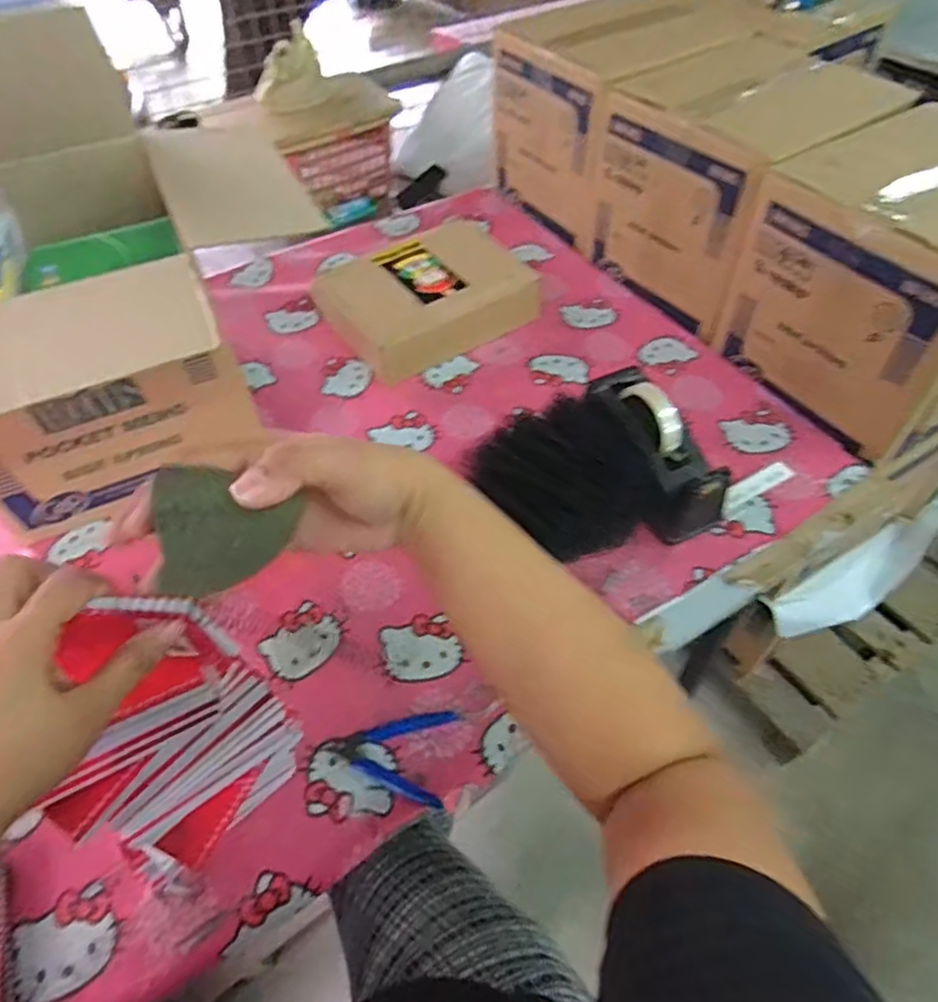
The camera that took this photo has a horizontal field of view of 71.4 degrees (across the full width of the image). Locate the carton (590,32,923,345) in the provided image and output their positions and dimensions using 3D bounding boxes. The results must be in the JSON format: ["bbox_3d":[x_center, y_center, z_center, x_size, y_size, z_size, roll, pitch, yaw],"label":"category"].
[{"bbox_3d":[0.382,-0.474,0.961,0.311,0.280,0.280,-29,57,-19],"label":"carton"}]

